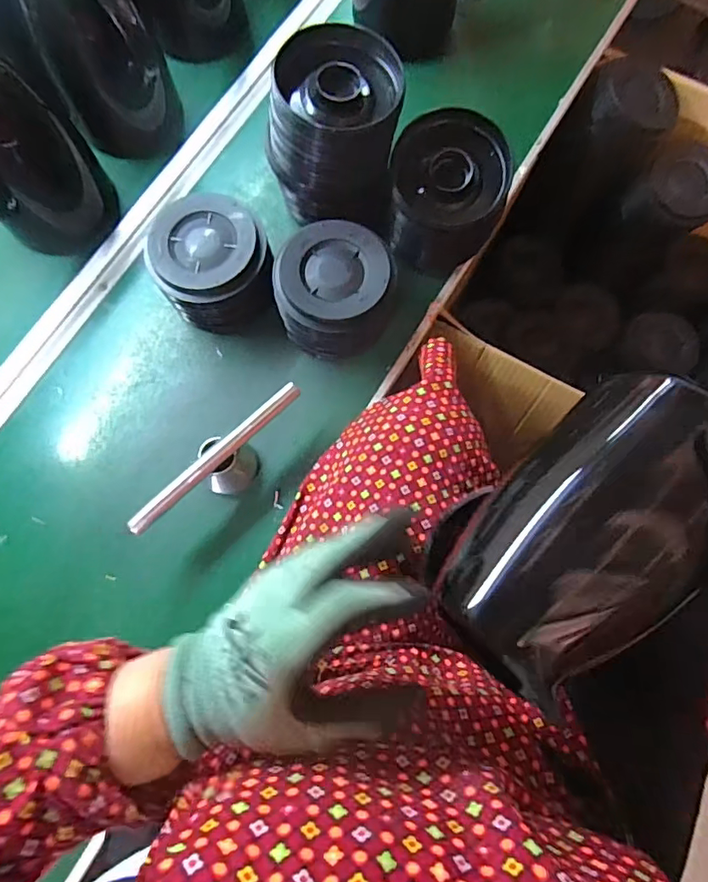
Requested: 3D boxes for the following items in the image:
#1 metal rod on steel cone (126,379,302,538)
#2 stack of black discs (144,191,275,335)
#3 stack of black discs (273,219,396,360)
[{"bbox_3d":[-0.129,0.023,0.529,0.196,0.068,0.045,-37,79,-8],"label":"metal rod on steel cone"},{"bbox_3d":[-0.149,-0.184,0.564,0.118,0.091,0.119,-17,77,-4],"label":"stack of black discs"},{"bbox_3d":[-0.018,-0.155,0.560,0.129,0.093,0.116,4,77,1],"label":"stack of black discs"}]

